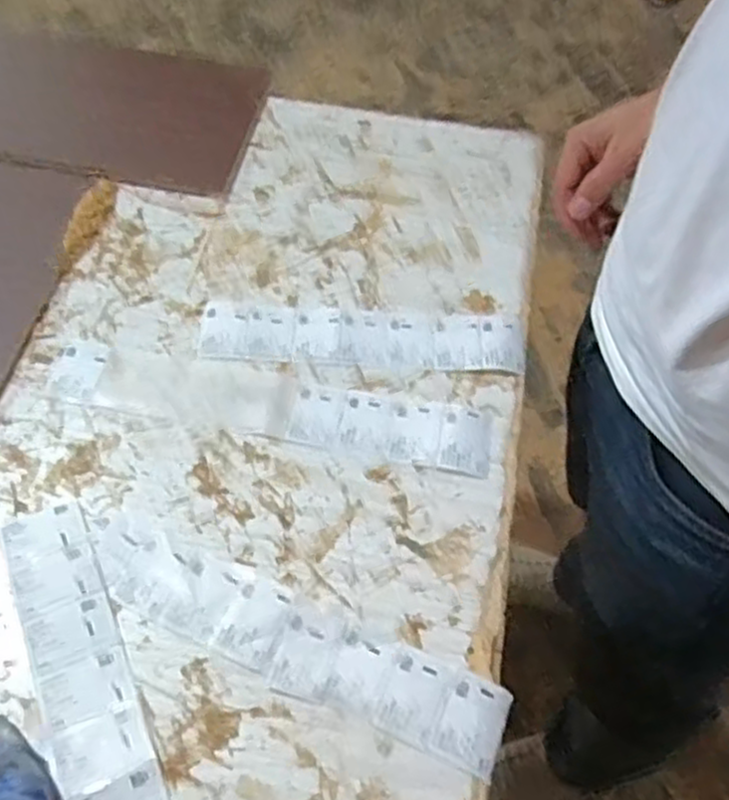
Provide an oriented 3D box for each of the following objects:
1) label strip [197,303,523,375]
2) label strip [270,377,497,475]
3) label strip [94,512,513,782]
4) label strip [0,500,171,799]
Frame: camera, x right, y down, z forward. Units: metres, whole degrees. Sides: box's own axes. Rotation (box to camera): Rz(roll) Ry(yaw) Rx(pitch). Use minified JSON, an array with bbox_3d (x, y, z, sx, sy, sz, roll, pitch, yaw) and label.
[{"bbox_3d":[-0.003,-0.056,0.701,0.281,0.005,0.060,3,56,0],"label":"label strip"},{"bbox_3d":[0.015,0.022,0.657,0.181,0.004,0.063,10,56,4],"label":"label strip"},{"bbox_3d":[-0.055,0.168,0.559,0.318,0.004,0.061,22,57,12],"label":"label strip"},{"bbox_3d":[-0.170,0.232,0.515,0.060,0.005,0.371,-19,60,-16],"label":"label strip"}]

